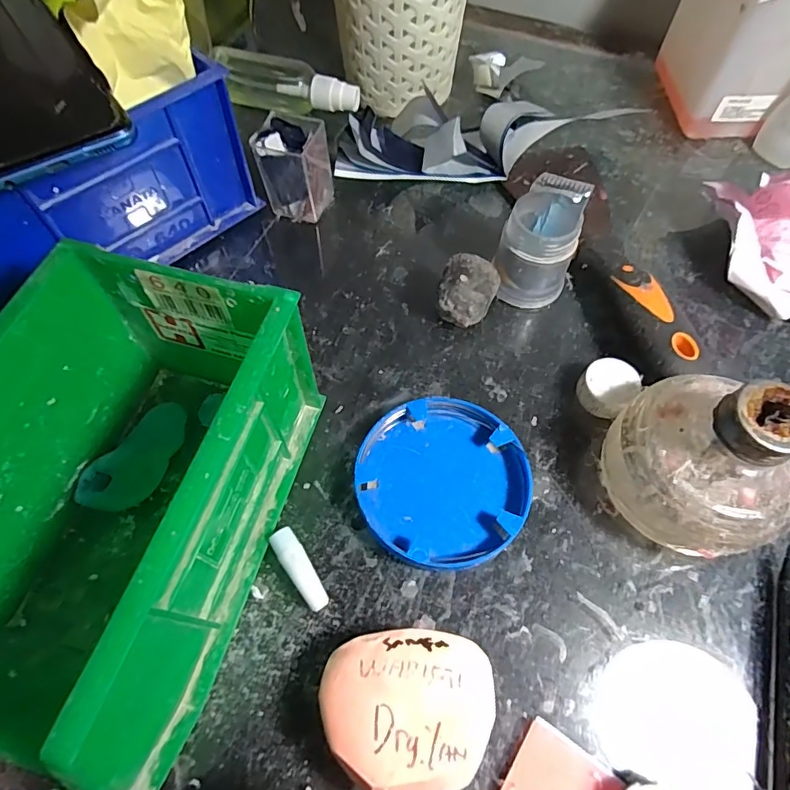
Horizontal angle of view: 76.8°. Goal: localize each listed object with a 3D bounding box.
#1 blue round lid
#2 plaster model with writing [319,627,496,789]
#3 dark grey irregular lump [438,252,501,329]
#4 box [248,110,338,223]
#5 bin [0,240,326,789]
[{"bbox_3d":[0.023,0.040,0.237,0.078,0.016,0.078,0,62,0],"label":"blue round lid"},{"bbox_3d":[0.005,0.117,0.188,0.062,0.032,0.050,-3,62,-2],"label":"plaster model with writing"},{"bbox_3d":[0.040,-0.054,0.277,0.029,0.033,0.030,14,63,7],"label":"dark grey irregular lump"},{"bbox_3d":[-0.060,-0.141,0.307,0.037,0.063,0.031,14,63,7],"label":"box"},{"bbox_3d":[-0.104,0.042,0.192,0.095,0.093,0.163,15,63,7],"label":"bin"}]

